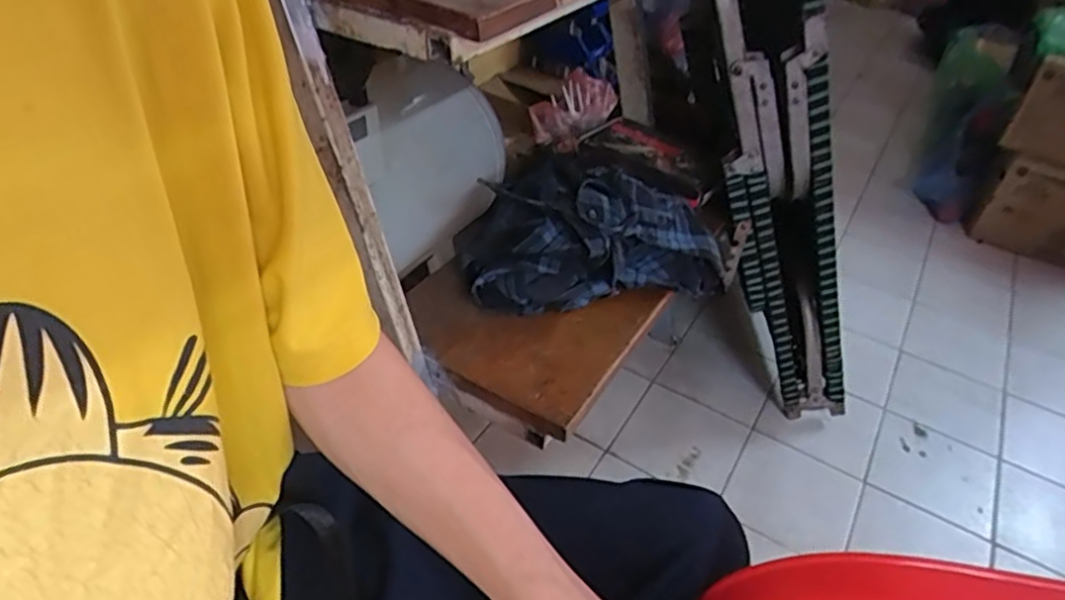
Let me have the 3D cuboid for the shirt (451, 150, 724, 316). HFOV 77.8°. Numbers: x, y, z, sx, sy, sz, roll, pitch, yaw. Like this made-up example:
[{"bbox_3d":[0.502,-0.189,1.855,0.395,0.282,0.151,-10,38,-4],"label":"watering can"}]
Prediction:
[{"bbox_3d":[0.076,-0.080,0.820,0.320,0.123,0.169,-14,44,-20],"label":"shirt"}]

